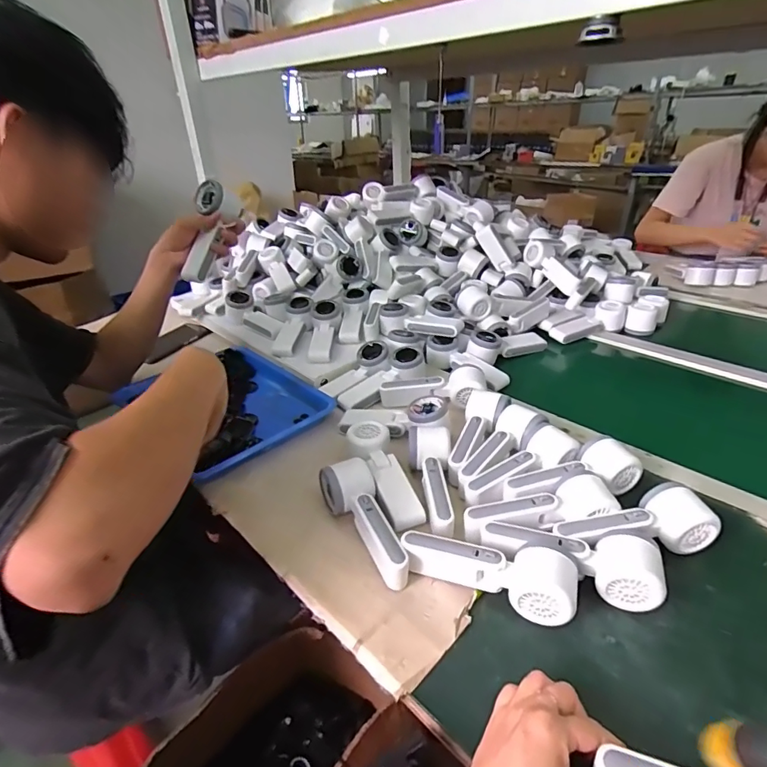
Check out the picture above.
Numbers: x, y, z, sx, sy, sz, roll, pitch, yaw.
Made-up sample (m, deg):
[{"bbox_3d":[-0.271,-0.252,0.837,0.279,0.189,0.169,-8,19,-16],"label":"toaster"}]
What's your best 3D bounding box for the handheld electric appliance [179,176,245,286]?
[{"bbox_3d":[-0.285,-0.243,0.755,0.072,0.164,0.069,24,1,40],"label":"handheld electric appliance"}]

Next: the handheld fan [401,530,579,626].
[{"bbox_3d":[0.104,0.178,0.452,0.164,0.053,0.061,13,34,27],"label":"handheld fan"}]

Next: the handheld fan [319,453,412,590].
[{"bbox_3d":[-0.022,0.151,0.502,0.058,0.058,0.153,-13,31,-15],"label":"handheld fan"}]

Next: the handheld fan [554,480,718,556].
[{"bbox_3d":[0.259,0.152,0.481,0.157,0.056,0.055,-8,30,-7],"label":"handheld fan"}]

